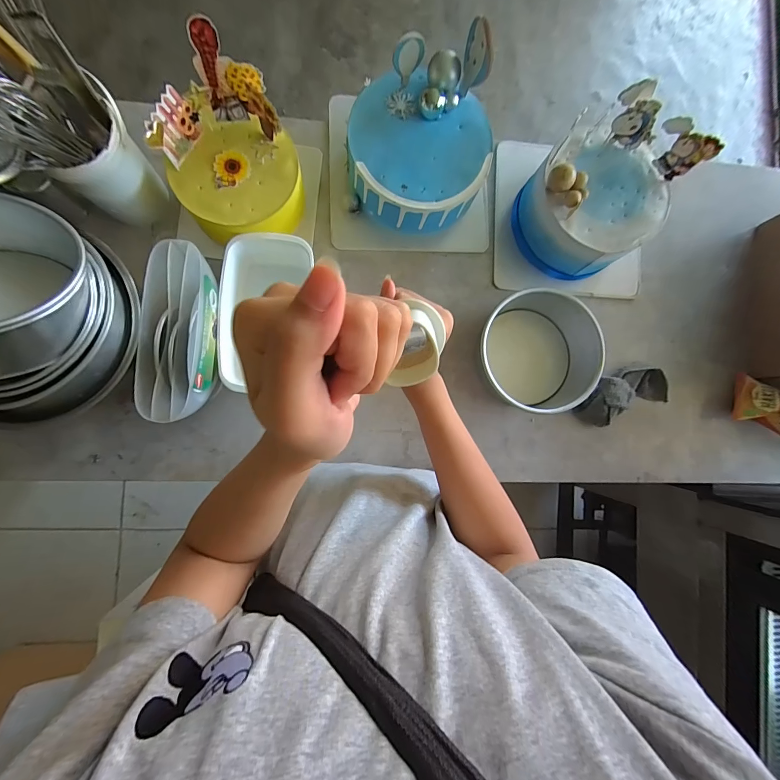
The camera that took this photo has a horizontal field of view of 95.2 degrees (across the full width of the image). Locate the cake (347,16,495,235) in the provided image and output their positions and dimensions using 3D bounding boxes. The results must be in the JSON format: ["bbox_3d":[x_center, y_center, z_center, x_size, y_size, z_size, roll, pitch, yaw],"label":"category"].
[{"bbox_3d":[0.047,-0.368,0.527,0.207,0.131,0.210,-1,87,-6],"label":"cake"}]

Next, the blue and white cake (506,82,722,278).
[{"bbox_3d":[0.323,-0.296,0.543,0.196,0.160,0.175,-40,91,-7],"label":"blue and white cake"}]

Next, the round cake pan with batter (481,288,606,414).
[{"bbox_3d":[0.228,-0.060,0.570,0.184,0.073,0.176,0,87,-6],"label":"round cake pan with batter"}]

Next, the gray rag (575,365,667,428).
[{"bbox_3d":[0.395,0.005,0.597,0.170,0.044,0.076,-19,89,-7],"label":"gray rag"}]

